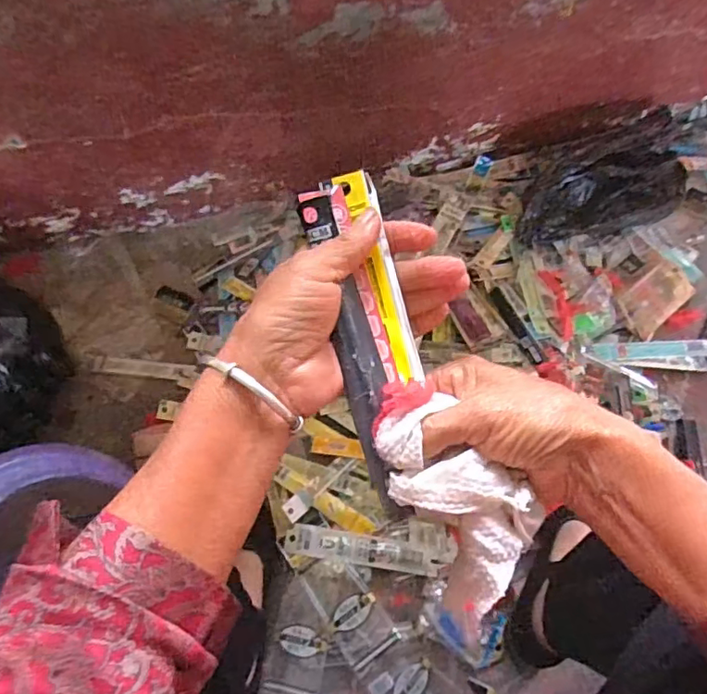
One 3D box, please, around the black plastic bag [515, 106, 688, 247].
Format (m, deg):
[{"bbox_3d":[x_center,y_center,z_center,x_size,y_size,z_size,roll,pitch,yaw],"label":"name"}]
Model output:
[{"bbox_3d":[0.376,-0.236,0.854,0.289,0.101,0.129,-26,70,-10],"label":"black plastic bag"}]

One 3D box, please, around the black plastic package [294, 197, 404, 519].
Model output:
[{"bbox_3d":[0.002,0.003,0.299,0.023,0.006,0.171,-13,86,-6],"label":"black plastic package"}]

